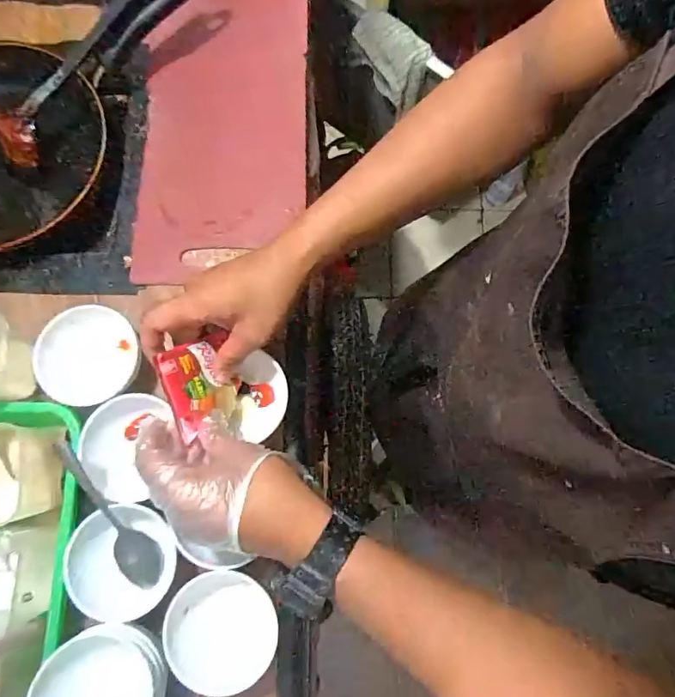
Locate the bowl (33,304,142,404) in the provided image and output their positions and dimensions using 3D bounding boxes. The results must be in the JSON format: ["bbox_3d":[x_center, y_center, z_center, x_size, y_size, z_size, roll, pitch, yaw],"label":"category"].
[{"bbox_3d":[-0.245,0.006,0.467,0.085,0.042,0.087,-3,79,-2],"label":"bowl"}]

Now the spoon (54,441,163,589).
[{"bbox_3d":[-0.203,0.145,0.420,0.033,0.023,0.145,-30,99,-7],"label":"spoon"}]

